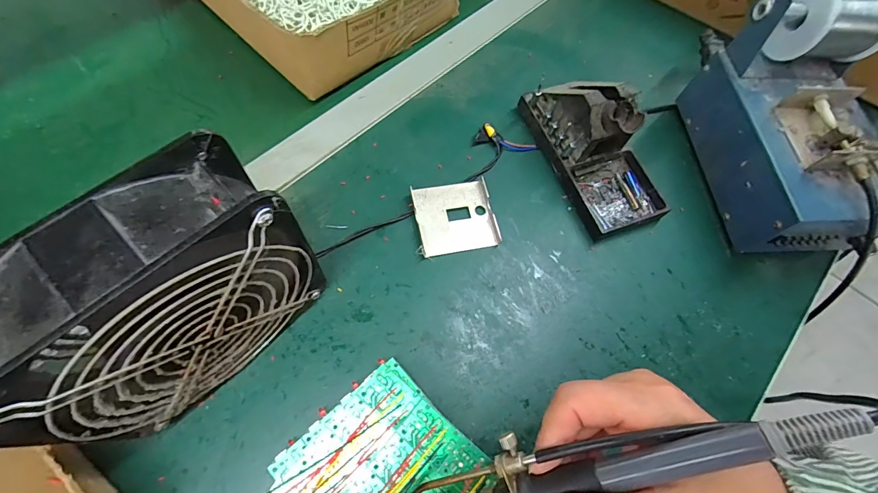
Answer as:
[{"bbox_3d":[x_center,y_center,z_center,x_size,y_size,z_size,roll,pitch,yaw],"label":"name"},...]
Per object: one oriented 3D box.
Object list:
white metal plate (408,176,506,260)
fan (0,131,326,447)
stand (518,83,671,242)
[{"bbox_3d":[0.014,-0.027,0.349,0.068,0.010,0.063,-12,65,-9],"label":"white metal plate"},{"bbox_3d":[-0.144,0.036,0.229,0.057,0.151,0.150,42,69,16],"label":"fan"},{"bbox_3d":[0.147,-0.097,0.356,0.075,0.067,0.152,-18,66,-12],"label":"stand"}]

